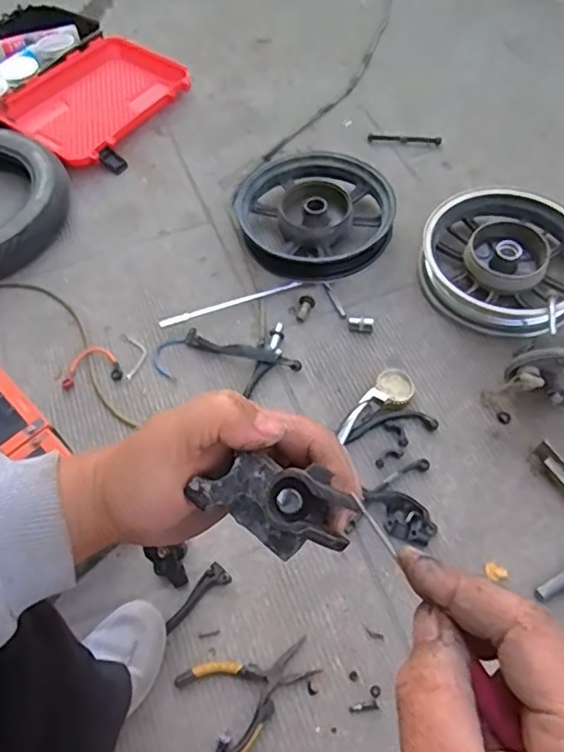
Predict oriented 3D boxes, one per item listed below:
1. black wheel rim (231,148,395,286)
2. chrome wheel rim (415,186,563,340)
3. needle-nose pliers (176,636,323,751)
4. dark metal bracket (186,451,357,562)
[{"bbox_3d":[0.056,-0.280,1.022,0.256,0.061,0.265,-13,60,-6],"label":"black wheel rim"},{"bbox_3d":[0.359,-0.188,0.948,0.253,0.064,0.249,30,65,18],"label":"chrome wheel rim"},{"bbox_3d":[-0.031,0.364,0.671,0.152,0.013,0.105,-20,61,-9],"label":"needle-nose pliers"},{"bbox_3d":[-0.004,0.053,0.250,0.066,0.033,0.030,20,63,13],"label":"dark metal bracket"}]

